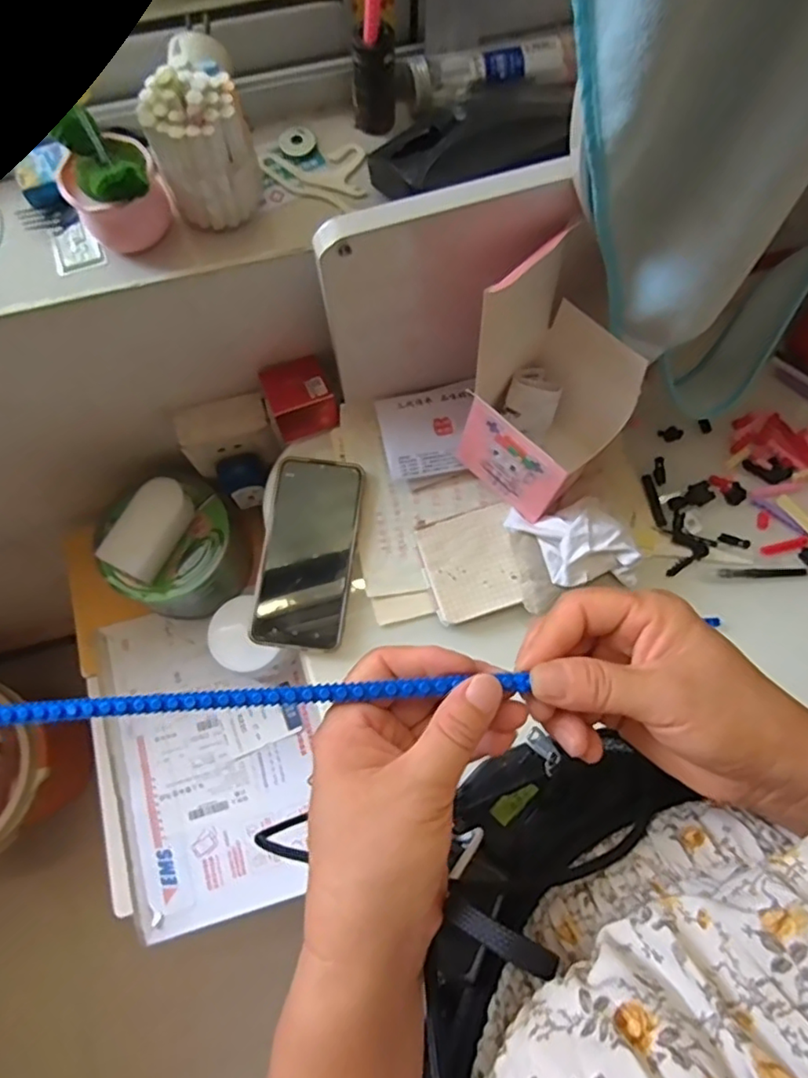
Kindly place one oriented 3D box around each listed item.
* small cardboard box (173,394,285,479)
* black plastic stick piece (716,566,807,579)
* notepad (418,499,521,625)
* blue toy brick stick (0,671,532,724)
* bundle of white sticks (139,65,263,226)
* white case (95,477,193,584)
[{"bbox_3d":[-0.169,-0.100,0.594,0.089,0.065,0.048,-15,75,-5],"label":"small cardboard box"},{"bbox_3d":[0.307,0.029,0.521,0.077,0.004,0.010,-1,74,-1],"label":"black plastic stick piece"},{"bbox_3d":[0.059,0.019,0.516,0.081,0.012,0.089,-16,75,-5],"label":"notepad"},{"bbox_3d":[-0.067,0.066,0.252,0.235,0.007,0.009,-3,74,-1],"label":"blue toy brick stick"},{"bbox_3d":[-0.126,-0.245,0.384,0.059,0.077,0.044,-18,75,-6],"label":"bundle of white sticks"},{"bbox_3d":[-0.245,-0.012,0.580,0.051,0.036,0.097,24,75,6],"label":"white case"}]

